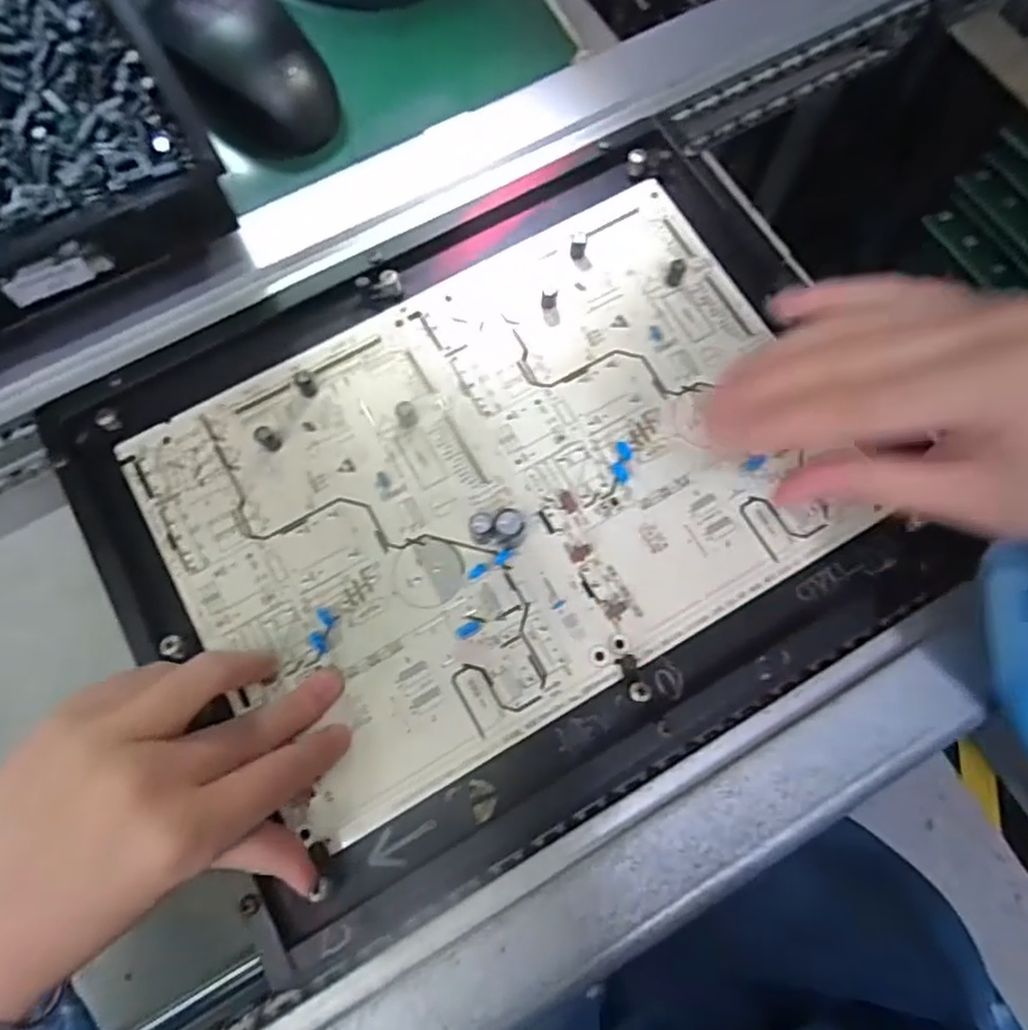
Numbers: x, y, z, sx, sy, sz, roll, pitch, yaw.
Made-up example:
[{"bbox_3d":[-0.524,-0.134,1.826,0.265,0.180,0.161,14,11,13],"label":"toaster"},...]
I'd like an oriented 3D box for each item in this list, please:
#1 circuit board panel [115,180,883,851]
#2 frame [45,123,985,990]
[{"bbox_3d":[-0.005,-0.018,0.306,0.277,0.010,0.194,-29,74,-8],"label":"circuit board panel"},{"bbox_3d":[0.002,-0.013,0.303,0.319,0.019,0.260,-27,74,-8],"label":"frame"}]

